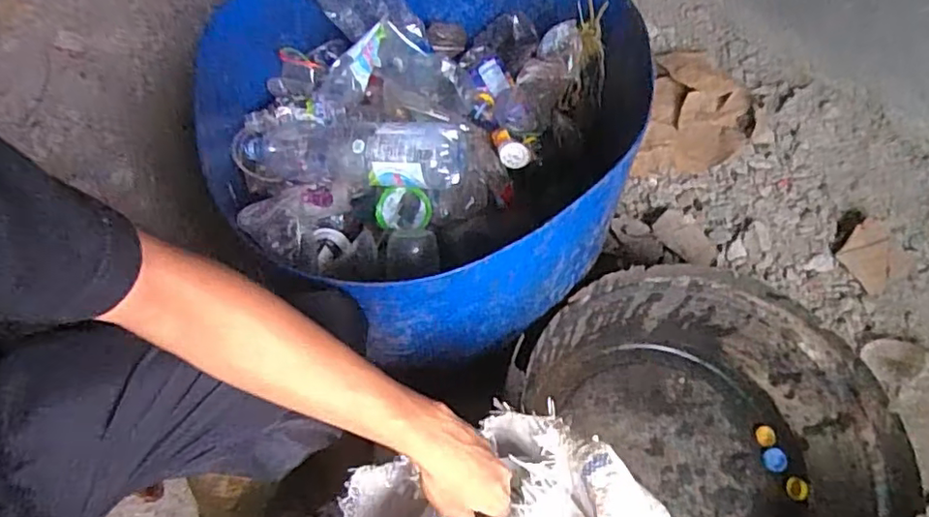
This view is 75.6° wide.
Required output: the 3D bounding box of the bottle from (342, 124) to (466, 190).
[{"bbox_3d":[-0.089,-0.131,0.789,0.181,0.071,0.075,3,59,16],"label":"bottle"}]

